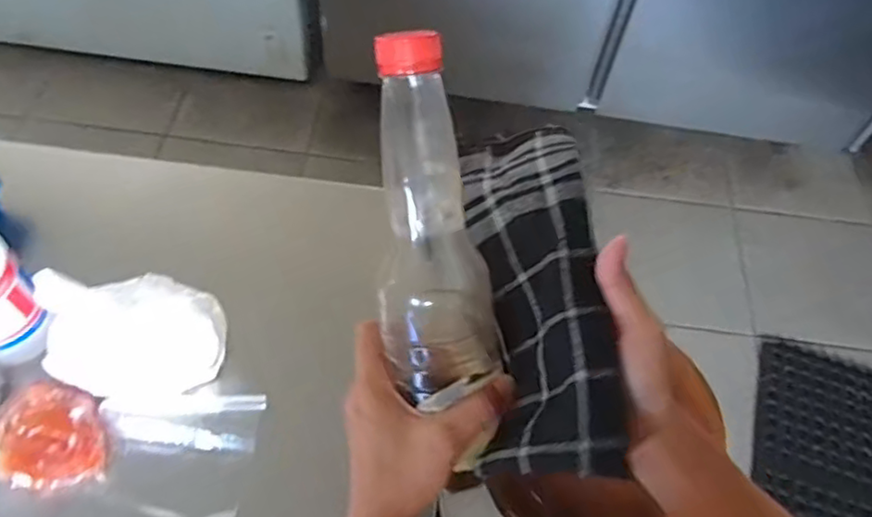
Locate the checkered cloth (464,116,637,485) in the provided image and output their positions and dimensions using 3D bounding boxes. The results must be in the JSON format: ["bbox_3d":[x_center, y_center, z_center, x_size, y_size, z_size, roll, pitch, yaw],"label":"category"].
[{"bbox_3d":[0.058,0.013,0.367,0.078,0.034,0.215,-22,59,28],"label":"checkered cloth"}]

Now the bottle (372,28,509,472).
[{"bbox_3d":[-0.002,0.000,0.357,0.068,0.232,0.062,-16,28,-14],"label":"bottle"}]

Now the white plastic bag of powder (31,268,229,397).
[{"bbox_3d":[-0.244,0.053,0.519,0.125,0.101,0.080,-1,58,-5],"label":"white plastic bag of powder"}]

